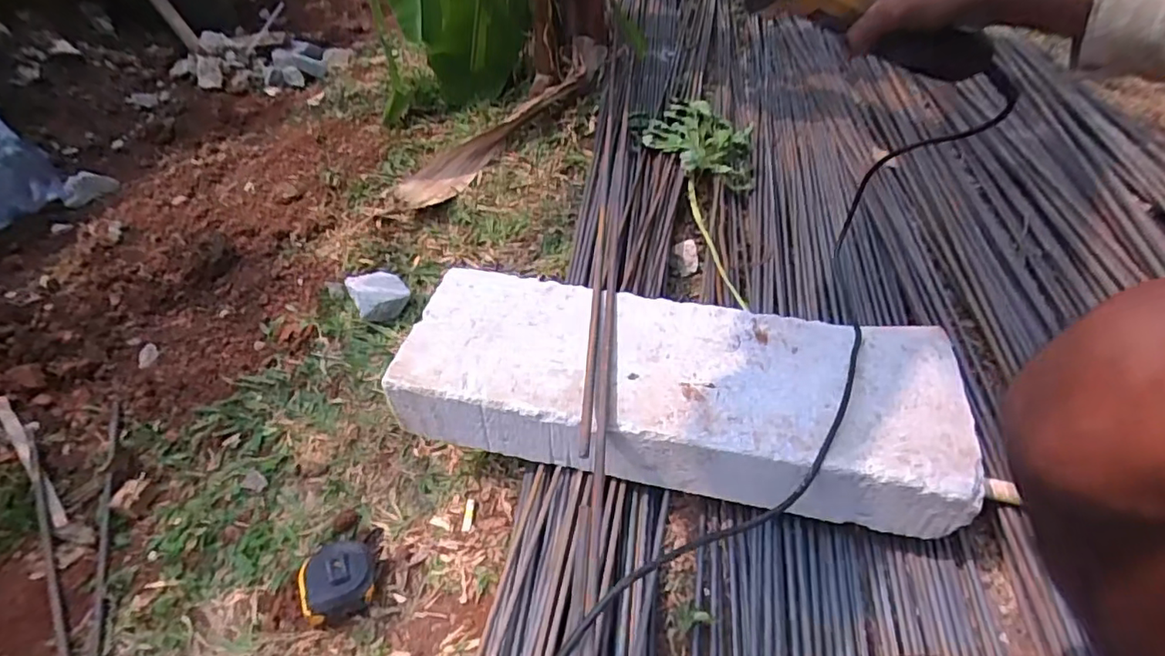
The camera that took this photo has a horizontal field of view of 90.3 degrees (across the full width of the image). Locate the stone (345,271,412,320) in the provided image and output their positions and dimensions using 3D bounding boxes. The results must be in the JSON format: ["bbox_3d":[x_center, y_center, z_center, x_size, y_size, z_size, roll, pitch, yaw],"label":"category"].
[{"bbox_3d":[-0.348,-0.056,0.998,0.089,0.048,0.102,-24,47,-21],"label":"stone"}]

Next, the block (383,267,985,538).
[{"bbox_3d":[0.099,0.064,0.646,0.572,0.106,0.193,8,44,11],"label":"block"}]

